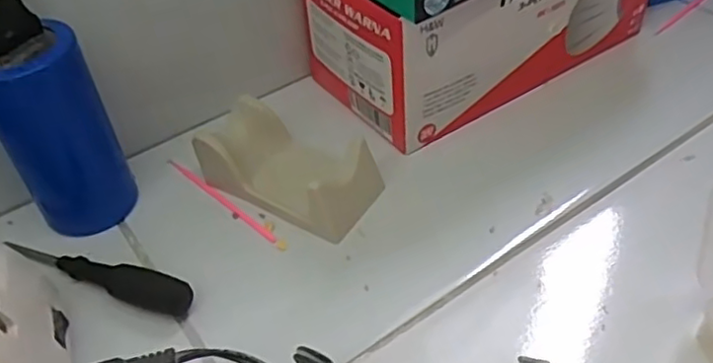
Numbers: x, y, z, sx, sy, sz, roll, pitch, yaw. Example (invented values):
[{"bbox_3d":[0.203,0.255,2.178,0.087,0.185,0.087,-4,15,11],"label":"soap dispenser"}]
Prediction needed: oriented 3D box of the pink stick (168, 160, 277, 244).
[{"bbox_3d":[-0.075,0.008,0.356,0.092,0.004,0.005,32,56,33],"label":"pink stick"}]

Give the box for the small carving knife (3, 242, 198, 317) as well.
[{"bbox_3d":[-0.124,0.045,0.319,0.104,0.012,0.017,16,48,22],"label":"small carving knife"}]

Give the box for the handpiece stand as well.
[{"bbox_3d":[-0.036,-0.008,0.349,0.091,0.035,0.046,23,51,27],"label":"handpiece stand"}]

